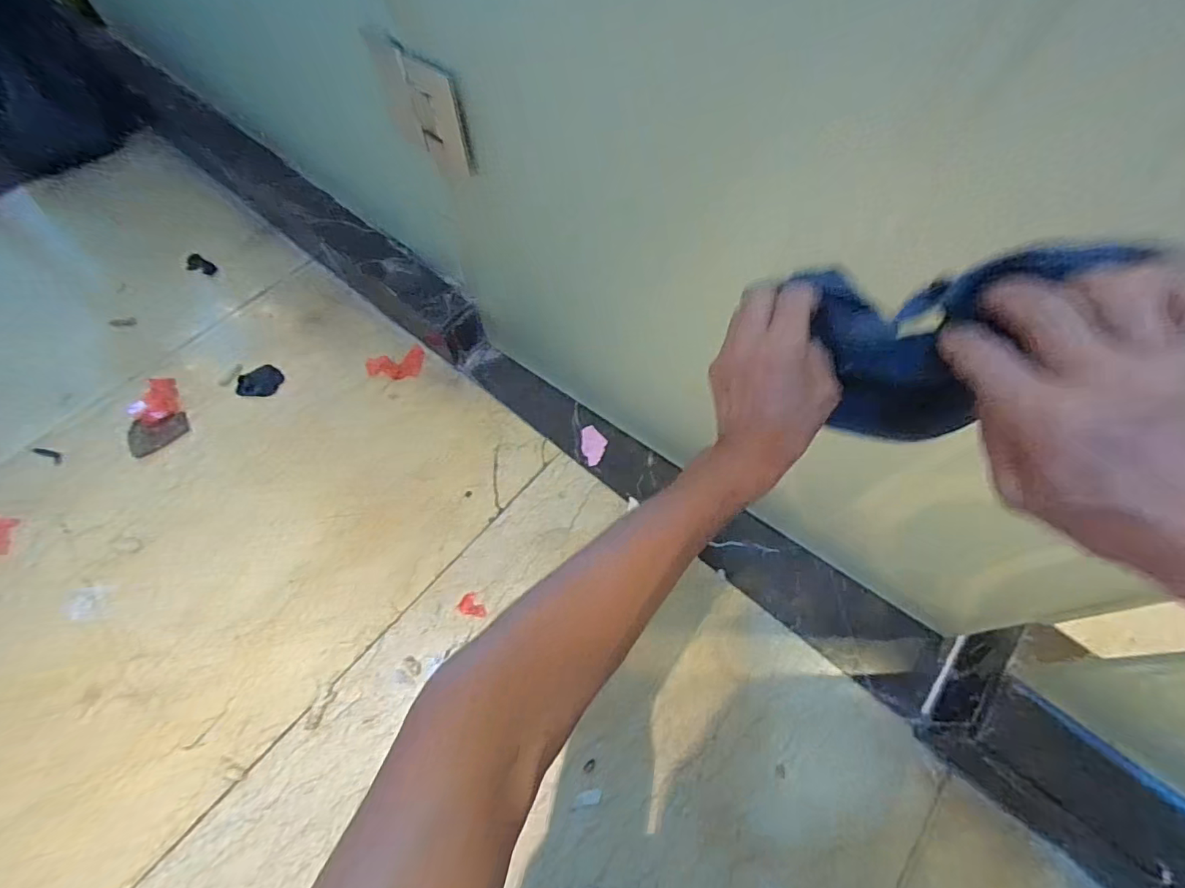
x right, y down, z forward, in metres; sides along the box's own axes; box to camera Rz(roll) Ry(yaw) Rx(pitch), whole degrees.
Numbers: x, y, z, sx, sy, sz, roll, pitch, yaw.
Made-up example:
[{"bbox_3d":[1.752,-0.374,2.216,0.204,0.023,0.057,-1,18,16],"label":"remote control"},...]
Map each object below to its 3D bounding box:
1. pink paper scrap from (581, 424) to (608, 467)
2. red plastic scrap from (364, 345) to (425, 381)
[{"bbox_3d":[0.003,0.002,0.717,0.034,0.005,0.063,-4,64,-2],"label":"pink paper scrap"},{"bbox_3d":[-0.298,-0.119,0.782,0.087,0.013,0.048,-21,66,-10],"label":"red plastic scrap"}]

